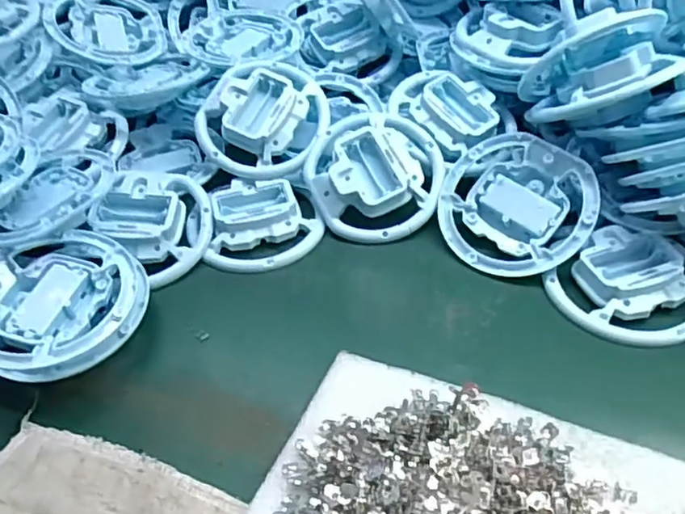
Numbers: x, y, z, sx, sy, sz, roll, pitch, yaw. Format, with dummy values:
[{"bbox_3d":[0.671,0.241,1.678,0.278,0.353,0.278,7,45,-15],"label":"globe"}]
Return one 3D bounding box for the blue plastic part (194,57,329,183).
[{"bbox_3d":[-0.063,-0.108,0.492,0.100,0.036,0.098,-14,76,-10],"label":"blue plastic part"}]

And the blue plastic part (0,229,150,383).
[{"bbox_3d":[-0.179,0.026,0.383,0.100,0.023,0.103,-3,46,3],"label":"blue plastic part"}]

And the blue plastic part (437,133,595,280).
[{"bbox_3d":[0.120,-0.035,0.439,0.100,0.027,0.107,-41,60,-2],"label":"blue plastic part"}]

